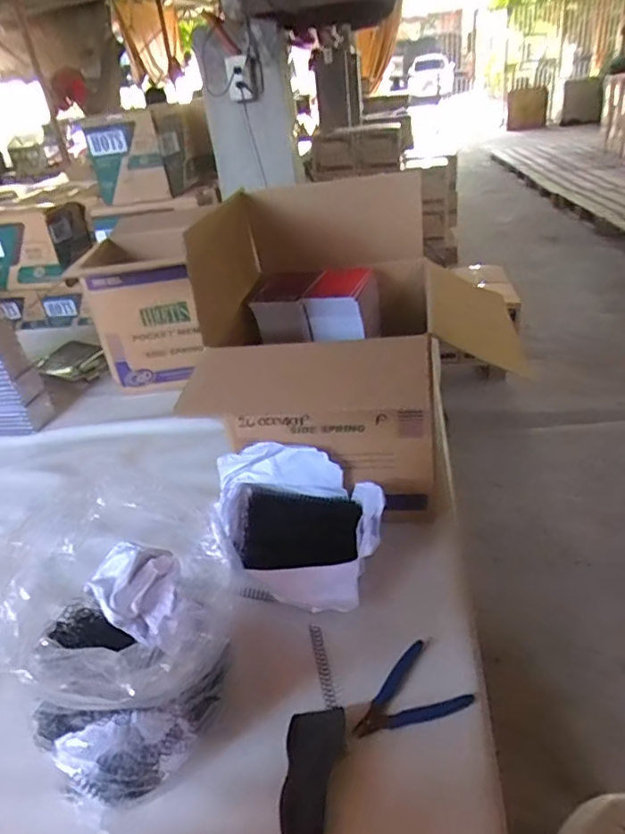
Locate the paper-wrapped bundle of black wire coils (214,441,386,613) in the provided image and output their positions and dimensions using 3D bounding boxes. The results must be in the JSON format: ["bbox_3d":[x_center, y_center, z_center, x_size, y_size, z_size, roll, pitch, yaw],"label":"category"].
[{"bbox_3d":[-0.024,0.149,0.724,0.229,0.130,0.184,-2,32,8],"label":"paper-wrapped bundle of black wire coils"}]

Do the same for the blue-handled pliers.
[{"bbox_3d":[0.093,0.294,0.593,0.120,0.009,0.087,-18,34,-21],"label":"blue-handled pliers"}]

